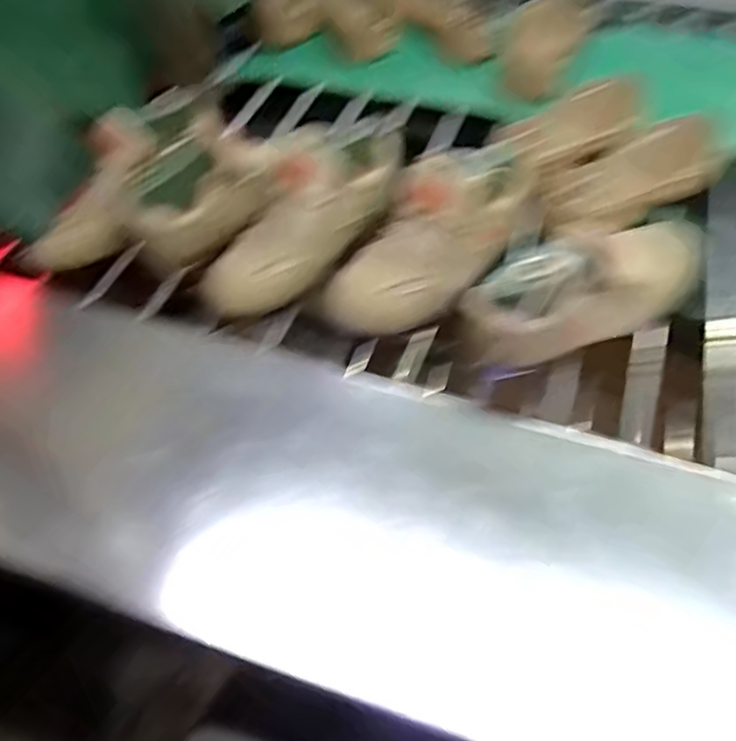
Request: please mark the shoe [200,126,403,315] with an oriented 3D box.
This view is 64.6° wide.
[{"bbox_3d":[-0.064,-0.160,0.592,0.084,0.086,0.252,39,84,24],"label":"shoe"}]

